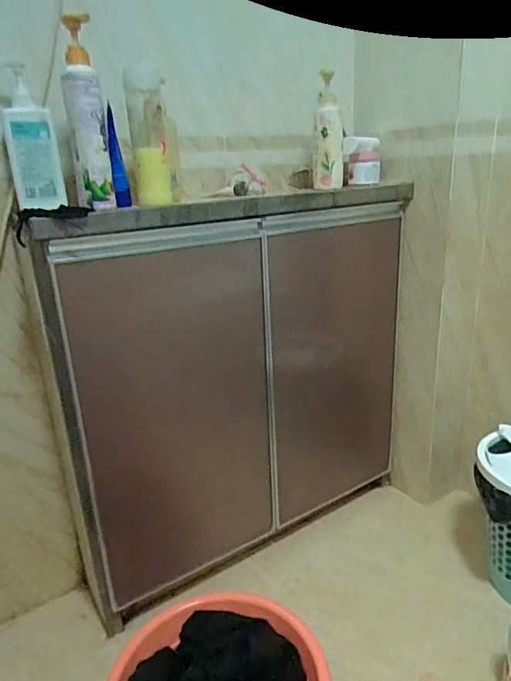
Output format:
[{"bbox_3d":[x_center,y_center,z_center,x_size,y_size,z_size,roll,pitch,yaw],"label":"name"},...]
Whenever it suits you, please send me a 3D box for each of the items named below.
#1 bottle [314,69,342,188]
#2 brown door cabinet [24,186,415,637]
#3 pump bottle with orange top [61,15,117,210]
[{"bbox_3d":[0.144,-0.417,0.977,0.061,0.207,0.056,-1,20,6],"label":"bottle"},{"bbox_3d":[-0.042,0.071,1.087,0.774,0.764,0.270,-16,24,-32],"label":"brown door cabinet"},{"bbox_3d":[-0.251,-0.328,0.715,0.060,0.250,0.057,-10,21,-17],"label":"pump bottle with orange top"}]

